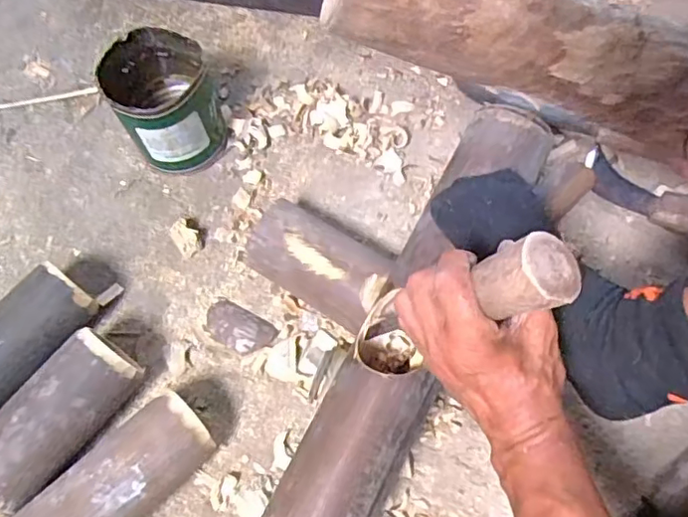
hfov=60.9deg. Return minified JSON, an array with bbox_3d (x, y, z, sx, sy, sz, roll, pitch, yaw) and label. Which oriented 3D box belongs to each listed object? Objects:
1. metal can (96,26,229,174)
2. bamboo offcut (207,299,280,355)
[{"bbox_3d":[-0.184,-0.162,0.607,0.099,0.121,0.107,0,70,0],"label":"metal can"},{"bbox_3d":[-0.103,0.068,0.574,0.068,0.012,0.040,28,70,10],"label":"bamboo offcut"}]

